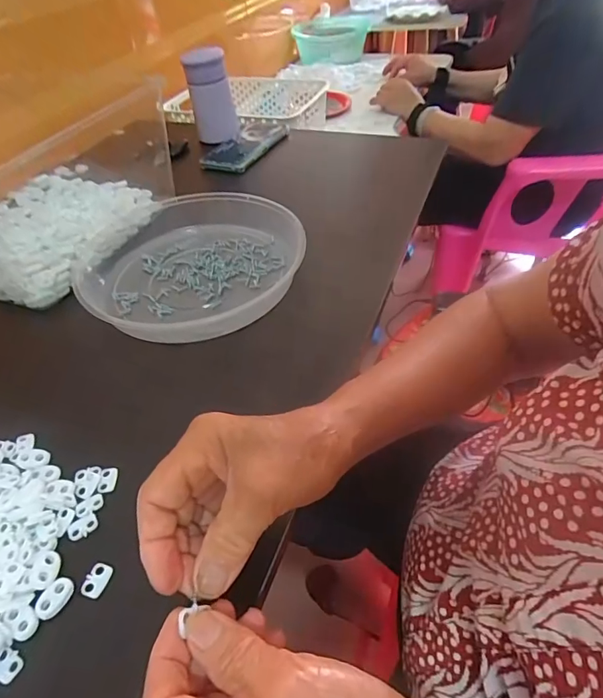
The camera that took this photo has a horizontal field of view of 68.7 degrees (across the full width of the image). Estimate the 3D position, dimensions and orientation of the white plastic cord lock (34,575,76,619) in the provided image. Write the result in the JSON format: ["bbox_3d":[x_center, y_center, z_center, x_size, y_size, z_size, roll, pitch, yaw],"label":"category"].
[{"bbox_3d":[-0.149,0.150,0.266,0.014,0.005,0.023,18,50,22],"label":"white plastic cord lock"}]

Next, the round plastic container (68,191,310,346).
[{"bbox_3d":[-0.122,-0.095,0.485,0.238,0.042,0.238,-3,46,3],"label":"round plastic container"}]

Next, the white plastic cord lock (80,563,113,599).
[{"bbox_3d":[-0.127,0.142,0.271,0.013,0.004,0.019,8,47,13],"label":"white plastic cord lock"}]

